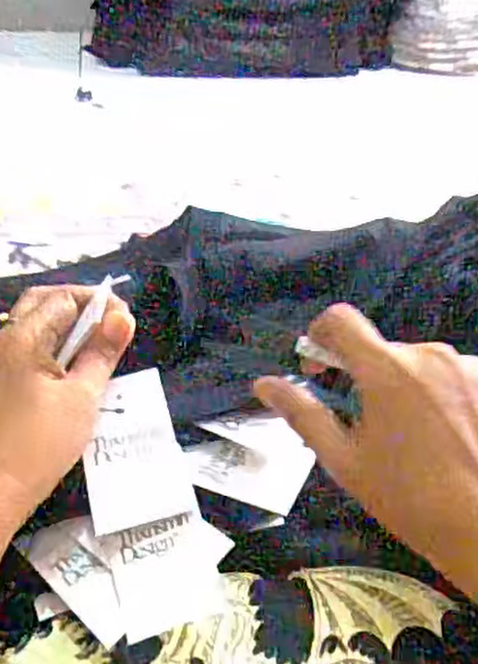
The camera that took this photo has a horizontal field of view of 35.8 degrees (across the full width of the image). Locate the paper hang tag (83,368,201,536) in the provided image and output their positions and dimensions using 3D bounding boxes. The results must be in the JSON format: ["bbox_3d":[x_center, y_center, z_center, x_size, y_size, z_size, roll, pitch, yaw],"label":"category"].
[{"bbox_3d":[-0.051,0.055,0.354,0.046,0.004,0.076,-10,59,-12],"label":"paper hang tag"}]

